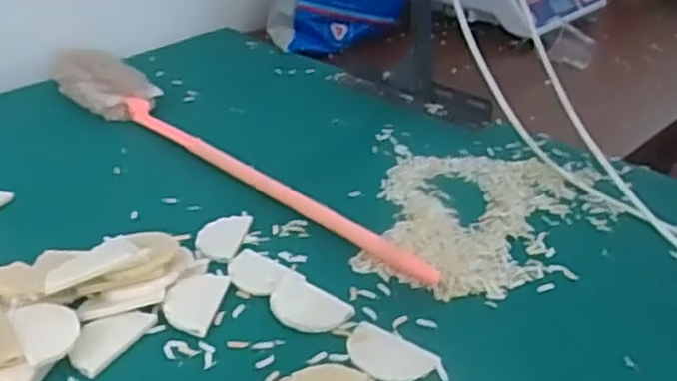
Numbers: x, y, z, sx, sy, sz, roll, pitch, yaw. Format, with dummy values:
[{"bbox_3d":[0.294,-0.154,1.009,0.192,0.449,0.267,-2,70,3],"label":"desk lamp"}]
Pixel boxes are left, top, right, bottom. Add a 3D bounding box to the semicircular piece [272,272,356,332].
[{"bbox_3d":[-0.027,0.091,0.574,0.073,0.007,0.044,20,35,31],"label":"semicircular piece"}]

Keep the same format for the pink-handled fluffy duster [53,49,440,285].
[{"bbox_3d":[-0.138,-0.062,0.797,0.646,0.046,0.080,25,38,36],"label":"pink-handled fluffy duster"}]

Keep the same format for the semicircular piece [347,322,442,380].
[{"bbox_3d":[0.035,0.120,0.523,0.070,0.004,0.043,25,38,36],"label":"semicircular piece"}]

